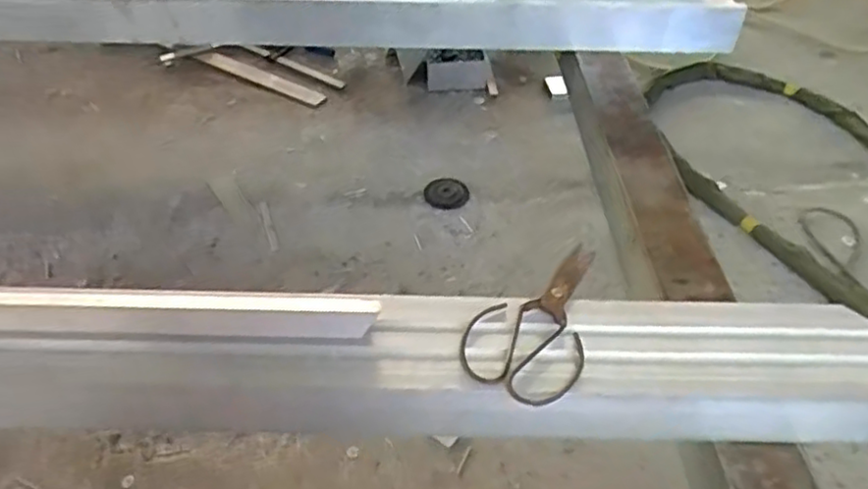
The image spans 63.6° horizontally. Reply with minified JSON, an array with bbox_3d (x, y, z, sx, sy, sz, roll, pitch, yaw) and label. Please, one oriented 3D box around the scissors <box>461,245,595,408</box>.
[{"bbox_3d":[0.091,0.061,0.621,0.100,0.017,0.172,18,51,14],"label":"scissors"}]

